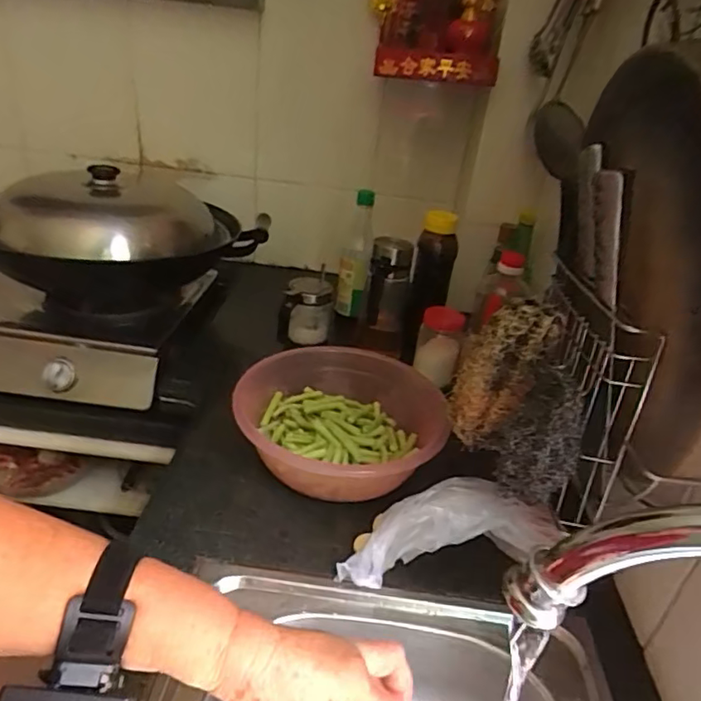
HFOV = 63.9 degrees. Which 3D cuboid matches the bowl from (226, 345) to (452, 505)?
[{"bbox_3d":[-0.020,0.098,0.704,0.237,0.097,0.241,6,29,-3],"label":"bowl"}]

